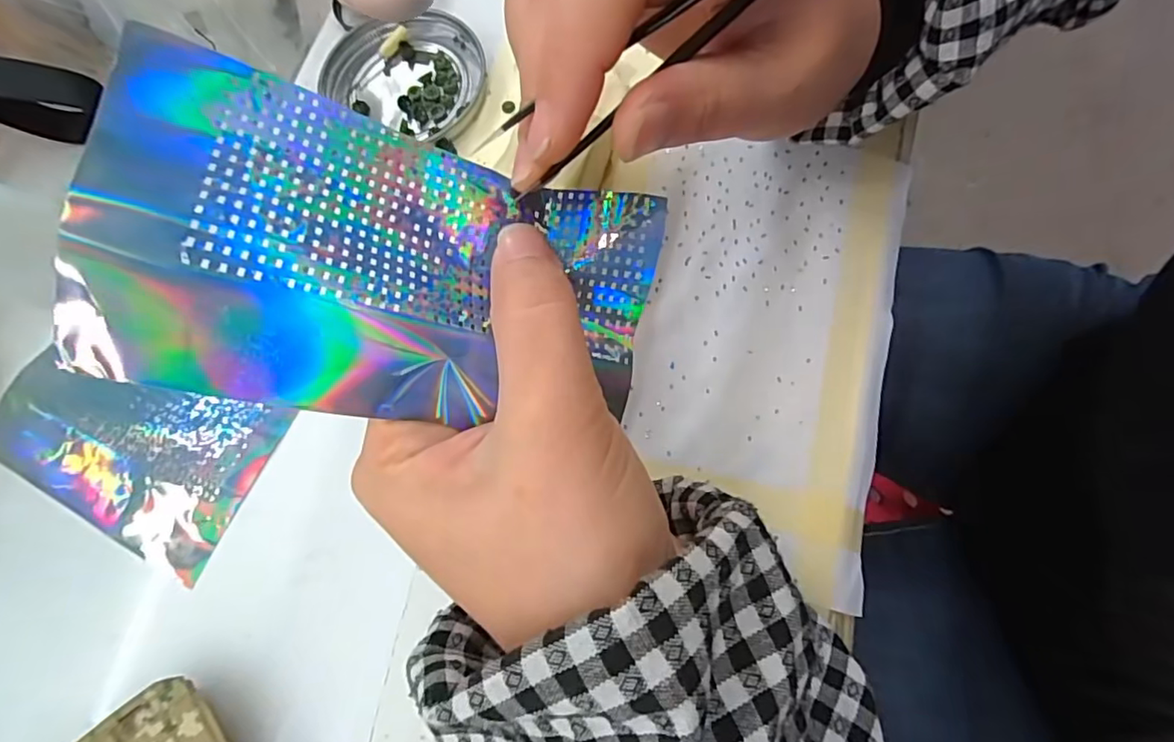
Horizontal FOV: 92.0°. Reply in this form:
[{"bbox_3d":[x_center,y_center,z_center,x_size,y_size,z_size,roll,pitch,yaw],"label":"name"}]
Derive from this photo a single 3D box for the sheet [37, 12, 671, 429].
[{"bbox_3d":[-0.039,-0.024,0.130,0.119,0.014,0.069,11,77,-27],"label":"sheet"}]

